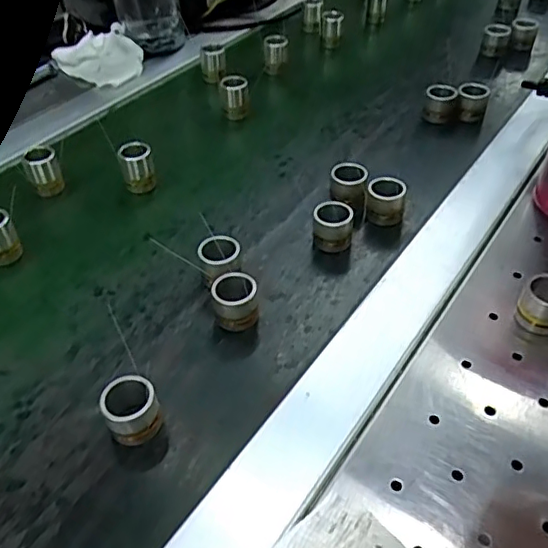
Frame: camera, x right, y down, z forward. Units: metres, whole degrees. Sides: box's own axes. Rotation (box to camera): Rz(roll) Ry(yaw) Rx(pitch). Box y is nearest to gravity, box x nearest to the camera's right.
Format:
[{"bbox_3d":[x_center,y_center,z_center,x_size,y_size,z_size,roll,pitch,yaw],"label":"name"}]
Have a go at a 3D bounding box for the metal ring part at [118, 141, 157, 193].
[{"bbox_3d":[-0.098,-0.075,0.409,0.021,0.034,0.018,-13,44,-10],"label":"metal ring part"}]

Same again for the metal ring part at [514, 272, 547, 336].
[{"bbox_3d":[0.142,0.017,0.298,0.024,0.026,0.023,23,50,25],"label":"metal ring part"}]

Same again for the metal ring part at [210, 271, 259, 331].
[{"bbox_3d":[-0.021,0.016,0.312,0.024,0.025,0.023,-4,44,0],"label":"metal ring part"}]

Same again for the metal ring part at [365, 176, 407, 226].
[{"bbox_3d":[0.073,-0.046,0.370,0.024,0.027,0.021,6,44,9],"label":"metal ring part"}]

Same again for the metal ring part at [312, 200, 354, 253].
[{"bbox_3d":[0.037,-0.028,0.354,0.024,0.027,0.021,8,45,11],"label":"metal ring part"}]

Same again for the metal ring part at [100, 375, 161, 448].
[{"bbox_3d":[-0.067,0.064,0.266,0.025,0.024,0.023,-2,44,2],"label":"metal ring part"}]

